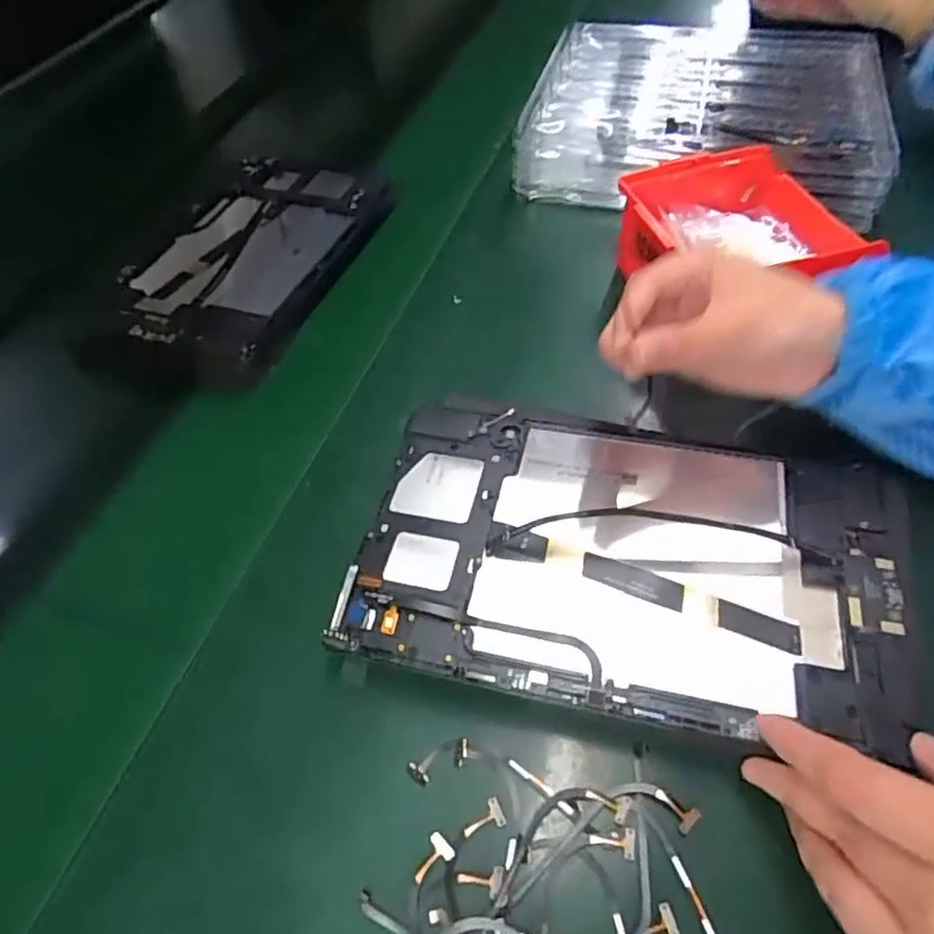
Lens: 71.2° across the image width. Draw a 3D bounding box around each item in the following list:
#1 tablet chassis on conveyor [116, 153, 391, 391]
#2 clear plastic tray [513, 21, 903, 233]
[{"bbox_3d":[-0.175,-0.176,0.537,0.168,0.029,0.252,19,56,17],"label":"tablet chassis on conveyor"},{"bbox_3d":[0.205,-0.314,0.576,0.284,0.064,0.238,11,56,15],"label":"clear plastic tray"}]

